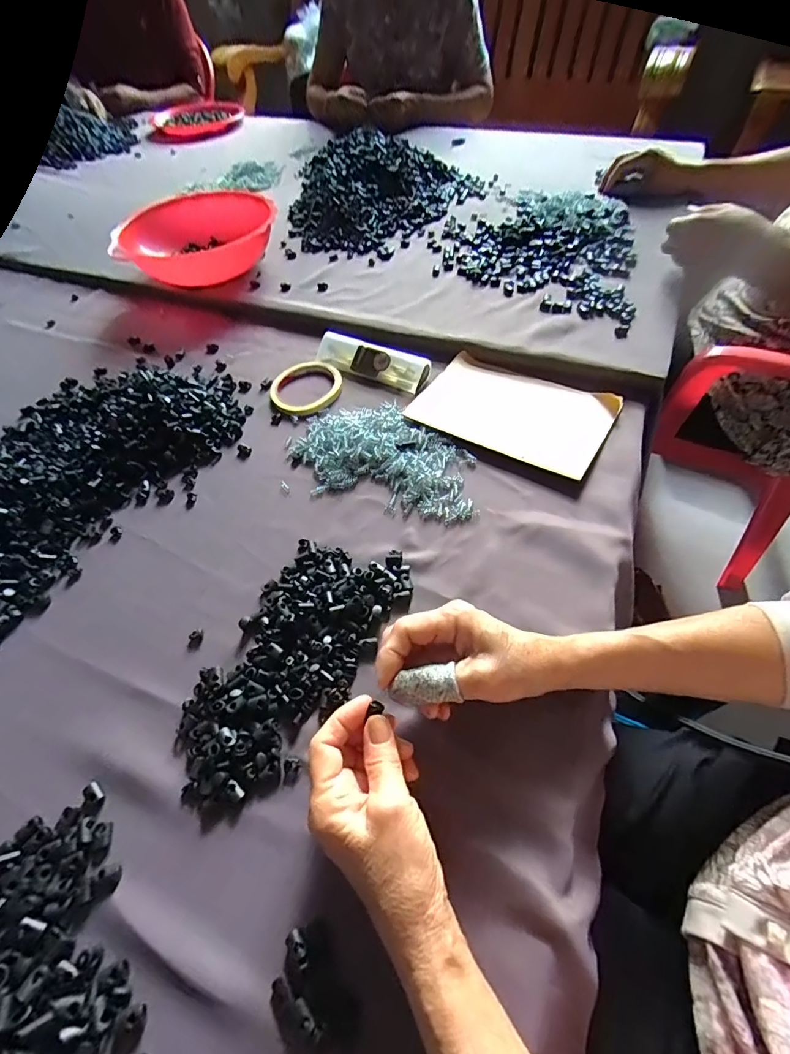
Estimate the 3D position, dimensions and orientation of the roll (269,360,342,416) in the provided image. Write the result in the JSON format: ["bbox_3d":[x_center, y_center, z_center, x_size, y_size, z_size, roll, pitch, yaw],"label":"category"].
[{"bbox_3d":[-0.110,-0.176,0.567,0.083,0.014,0.095,8,55,11],"label":"roll"}]

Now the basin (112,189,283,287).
[{"bbox_3d":[-0.321,-0.483,0.767,0.233,0.084,0.233,-2,54,3],"label":"basin"}]

